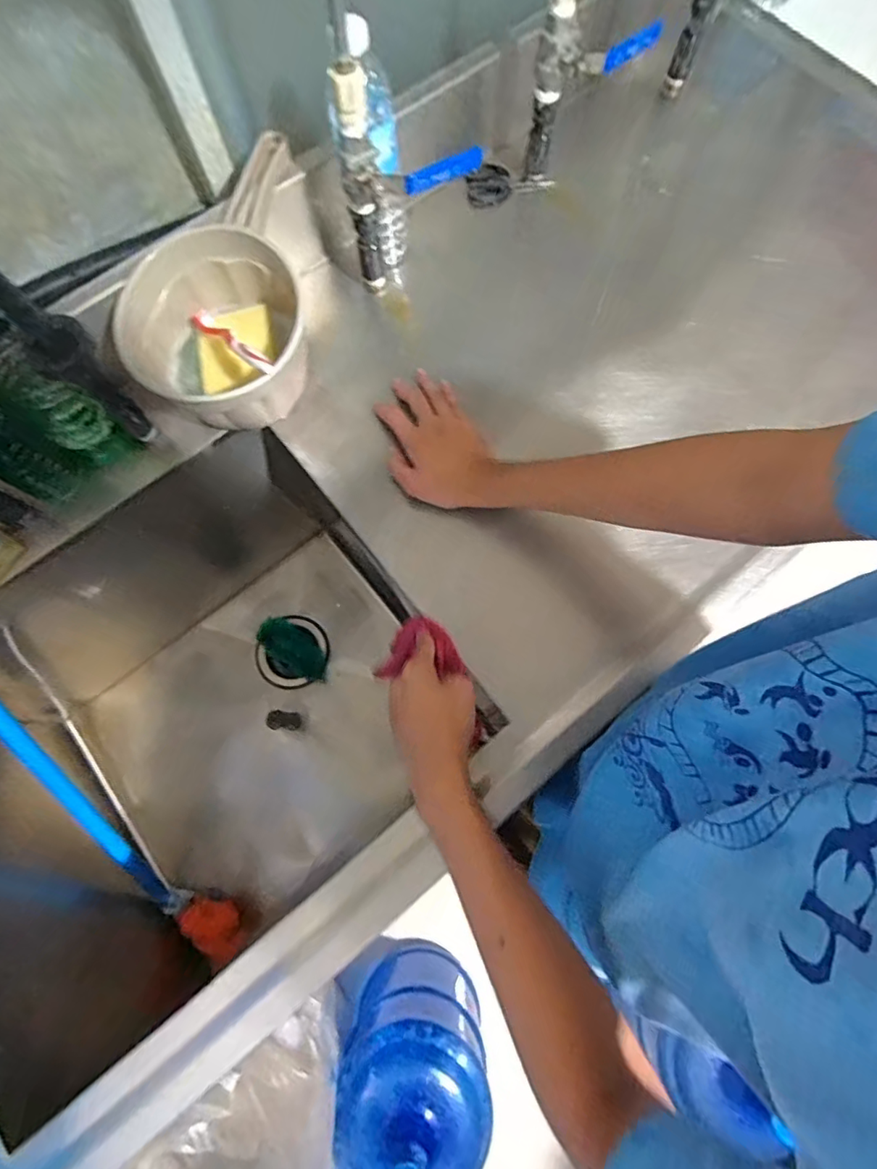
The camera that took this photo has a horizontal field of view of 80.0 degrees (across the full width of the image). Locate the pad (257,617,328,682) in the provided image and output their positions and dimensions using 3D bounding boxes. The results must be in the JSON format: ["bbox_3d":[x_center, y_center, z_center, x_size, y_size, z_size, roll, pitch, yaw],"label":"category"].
[{"bbox_3d":[-0.236,0.105,0.857,0.128,0.021,0.060,32,77,9],"label":"pad"}]

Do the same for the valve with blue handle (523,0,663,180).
[{"bbox_3d":[0.157,-0.528,0.549,0.113,0.198,0.043,6,74,3],"label":"valve with blue handle"}]

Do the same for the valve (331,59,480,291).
[{"bbox_3d":[-0.026,-0.375,0.514,0.129,0.214,0.043,-3,74,0],"label":"valve"}]

